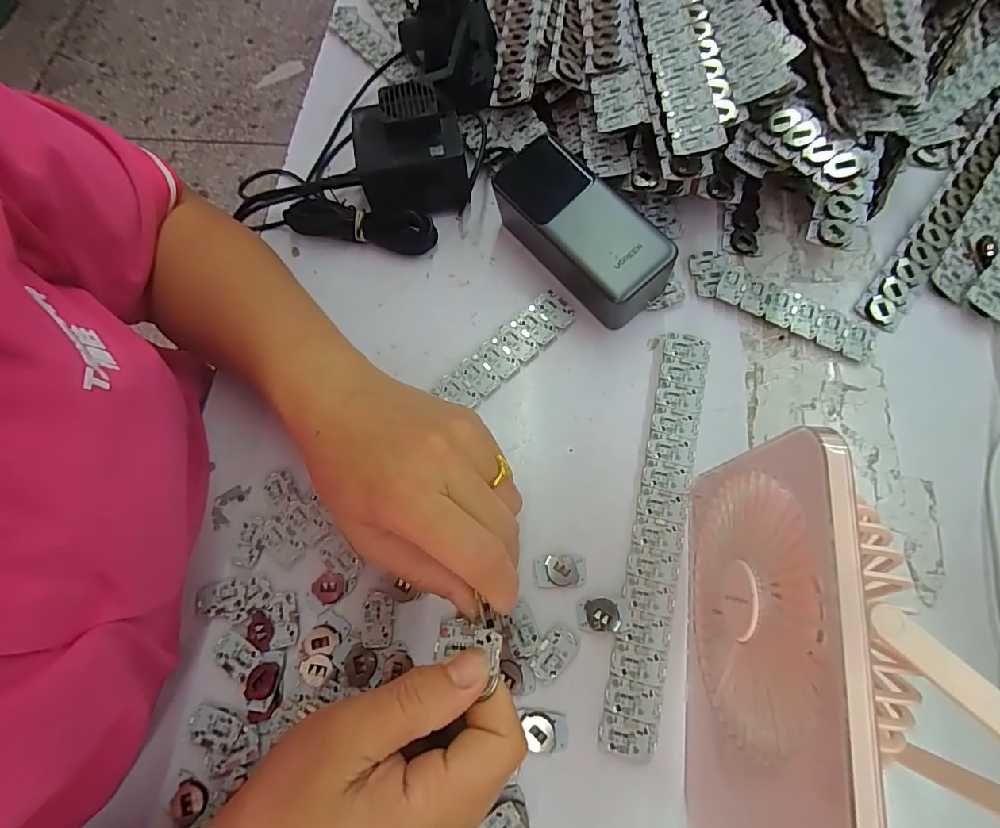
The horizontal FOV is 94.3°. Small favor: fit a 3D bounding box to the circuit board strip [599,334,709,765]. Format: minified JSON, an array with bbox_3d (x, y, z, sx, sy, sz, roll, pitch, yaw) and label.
[{"bbox_3d":[0.098,0.066,0.283,0.030,0.005,0.249,13,74,6],"label":"circuit board strip"}]

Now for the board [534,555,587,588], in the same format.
[{"bbox_3d":[0.036,0.094,0.277,0.030,0.004,0.018,1,73,3],"label":"board"}]

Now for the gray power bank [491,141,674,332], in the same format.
[{"bbox_3d":[0.050,-0.121,0.319,0.061,0.054,0.131,-40,75,-9],"label":"gray power bank"}]

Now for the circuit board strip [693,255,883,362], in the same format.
[{"bbox_3d":[0.195,-0.077,0.323,0.130,0.009,0.033,28,76,10],"label":"circuit board strip"}]

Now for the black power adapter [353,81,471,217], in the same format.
[{"bbox_3d":[-0.067,-0.192,0.346,0.077,0.057,0.082,-14,73,-2],"label":"black power adapter"}]

